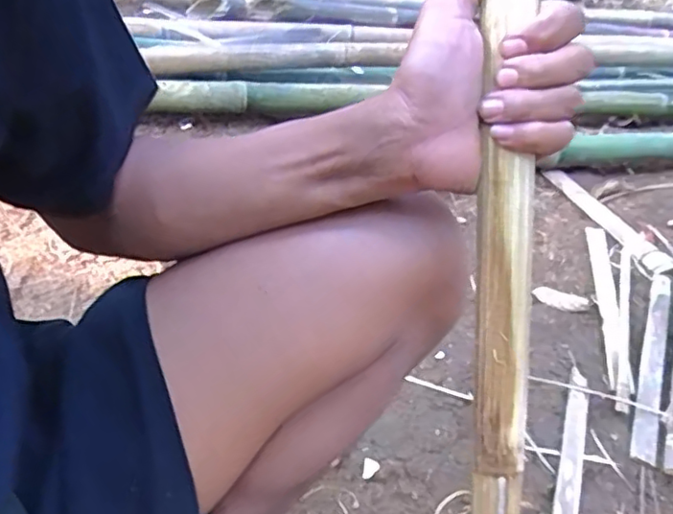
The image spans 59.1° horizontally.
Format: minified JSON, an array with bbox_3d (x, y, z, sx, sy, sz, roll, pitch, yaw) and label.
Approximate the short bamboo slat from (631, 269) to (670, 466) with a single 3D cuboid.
[{"bbox_3d":[0.465,0.134,0.871,0.034,0.011,0.399,22,44,16],"label":"short bamboo slat"}]

